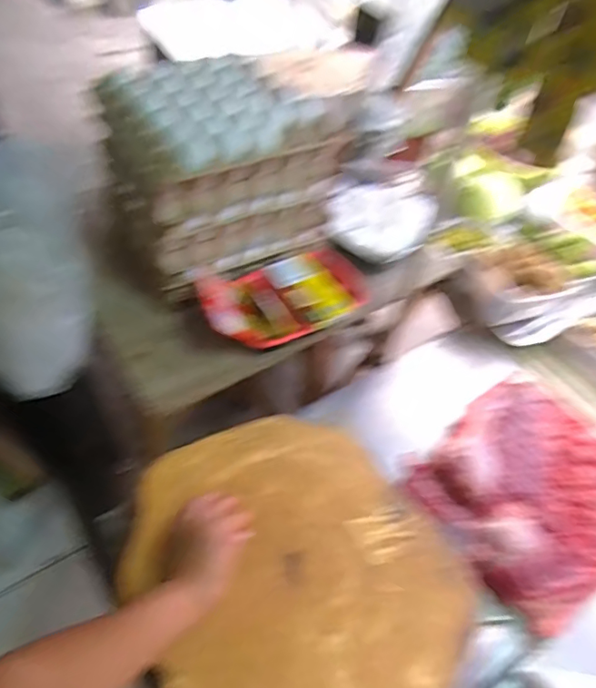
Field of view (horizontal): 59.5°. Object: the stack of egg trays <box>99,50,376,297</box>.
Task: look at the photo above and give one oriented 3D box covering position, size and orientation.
[{"bbox_3d":[-0.123,-0.278,0.814,0.304,0.204,0.271,-19,55,-19],"label":"stack of egg trays"}]

